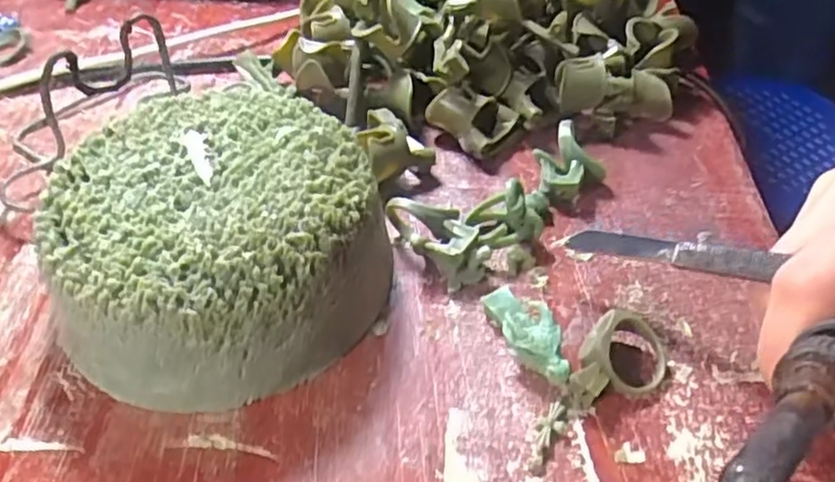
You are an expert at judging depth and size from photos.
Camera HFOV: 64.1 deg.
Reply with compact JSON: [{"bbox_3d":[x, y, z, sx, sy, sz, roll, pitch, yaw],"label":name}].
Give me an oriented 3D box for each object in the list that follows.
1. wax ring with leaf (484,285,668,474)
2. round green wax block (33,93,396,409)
[{"bbox_3d":[0.052,0.035,0.207,0.049,0.016,0.059,-7,47,-8],"label":"wax ring with leaf"},{"bbox_3d":[-0.063,-0.001,0.217,0.098,0.047,0.095,1,46,-1],"label":"round green wax block"}]

